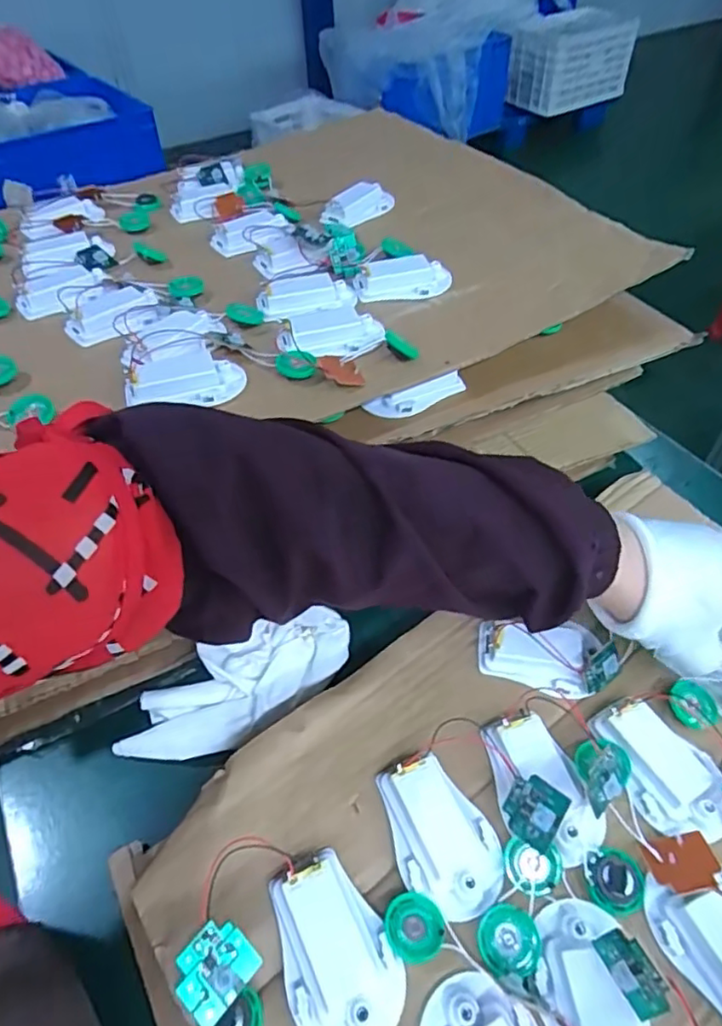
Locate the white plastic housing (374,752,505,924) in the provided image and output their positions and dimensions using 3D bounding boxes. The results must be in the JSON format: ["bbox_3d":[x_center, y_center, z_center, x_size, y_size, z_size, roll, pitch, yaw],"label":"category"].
[{"bbox_3d":[0.043,0.168,0.314,0.051,0.015,0.075,-15,51,-9],"label":"white plastic housing"}]

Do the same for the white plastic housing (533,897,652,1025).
[{"bbox_3d":[0.103,0.217,0.264,0.042,0.021,0.078,-4,51,-1],"label":"white plastic housing"}]

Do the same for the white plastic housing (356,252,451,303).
[{"bbox_3d":[0.036,-0.195,0.498,0.080,0.020,0.035,-12,51,-7],"label":"white plastic housing"}]

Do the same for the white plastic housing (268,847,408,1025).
[{"bbox_3d":[-0.014,0.206,0.283,0.050,0.018,0.078,-24,53,-16],"label":"white plastic housing"}]

